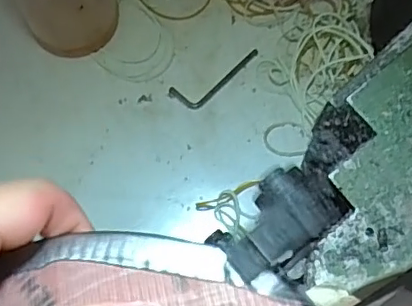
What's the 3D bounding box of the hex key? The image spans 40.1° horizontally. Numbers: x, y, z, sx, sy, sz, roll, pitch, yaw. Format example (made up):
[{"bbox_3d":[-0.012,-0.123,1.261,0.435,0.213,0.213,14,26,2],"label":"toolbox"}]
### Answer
[{"bbox_3d":[0.009,-0.053,0.408,0.069,0.005,0.021,-29,74,-8],"label":"hex key"}]

